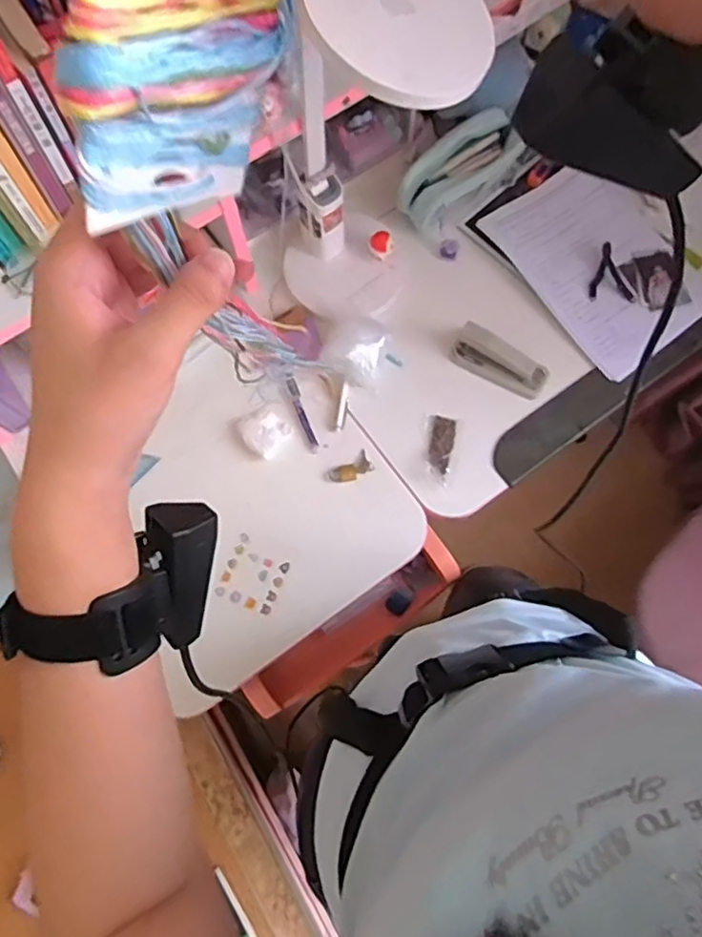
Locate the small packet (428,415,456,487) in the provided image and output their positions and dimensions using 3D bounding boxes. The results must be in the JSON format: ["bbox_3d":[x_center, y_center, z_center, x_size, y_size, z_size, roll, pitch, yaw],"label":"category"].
[{"bbox_3d":[0.116,-0.029,0.833,0.036,0.007,0.093,10,73,3],"label":"small packet"}]

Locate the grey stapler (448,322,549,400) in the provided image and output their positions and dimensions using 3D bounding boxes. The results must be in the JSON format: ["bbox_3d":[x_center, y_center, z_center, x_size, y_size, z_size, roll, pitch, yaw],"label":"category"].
[{"bbox_3d":[0.201,-0.146,0.850,0.134,0.039,0.046,27,74,8],"label":"grey stapler"}]

